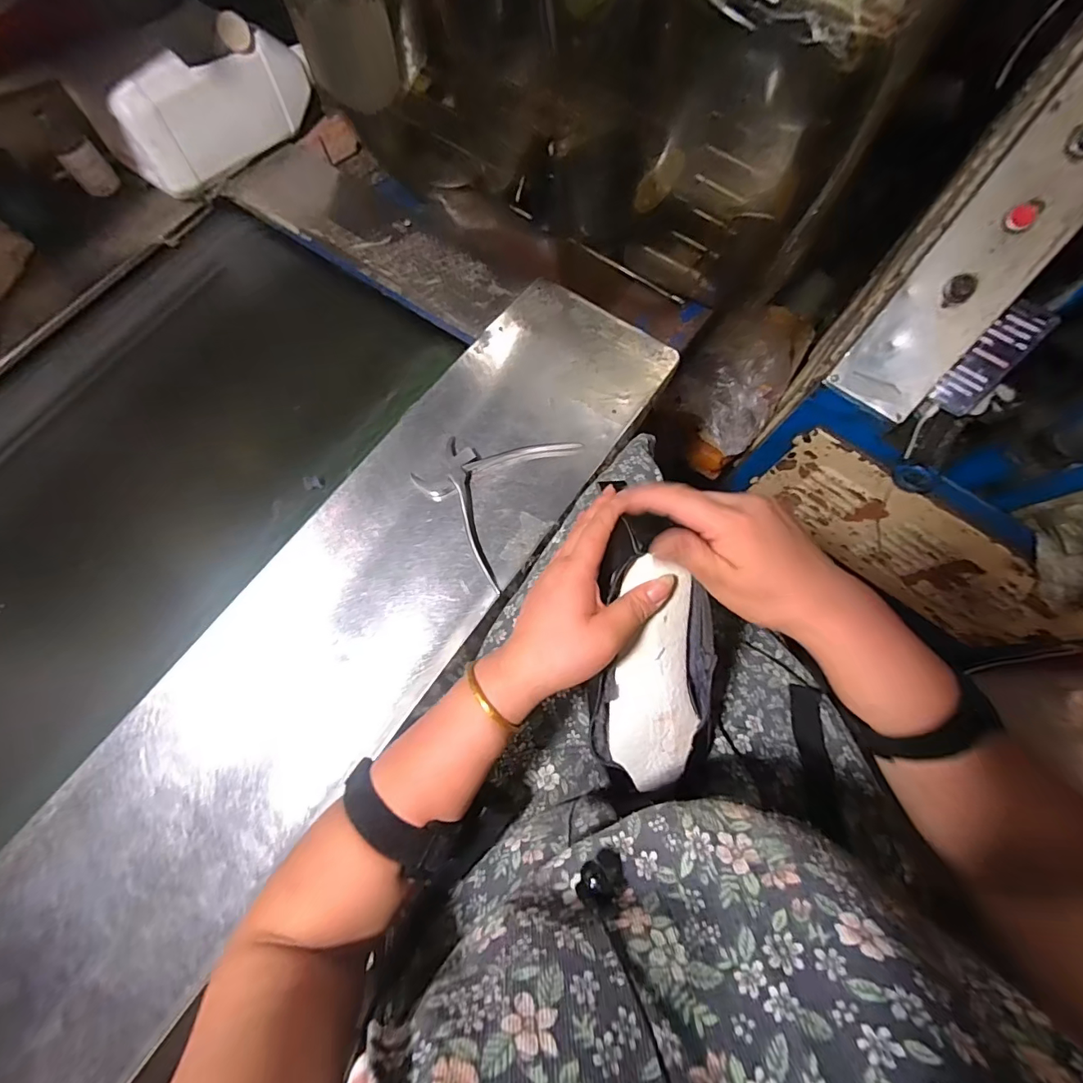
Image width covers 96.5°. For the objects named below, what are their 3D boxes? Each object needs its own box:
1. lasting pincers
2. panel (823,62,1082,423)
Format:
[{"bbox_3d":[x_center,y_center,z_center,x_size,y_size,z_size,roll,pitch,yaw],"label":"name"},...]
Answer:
[{"bbox_3d":[-0.065,-0.064,0.549,0.146,0.014,0.191,28,75,7],"label":"lasting pincers"},{"bbox_3d":[0.642,-0.476,0.566,0.130,0.700,0.058,33,31,8],"label":"panel"}]

